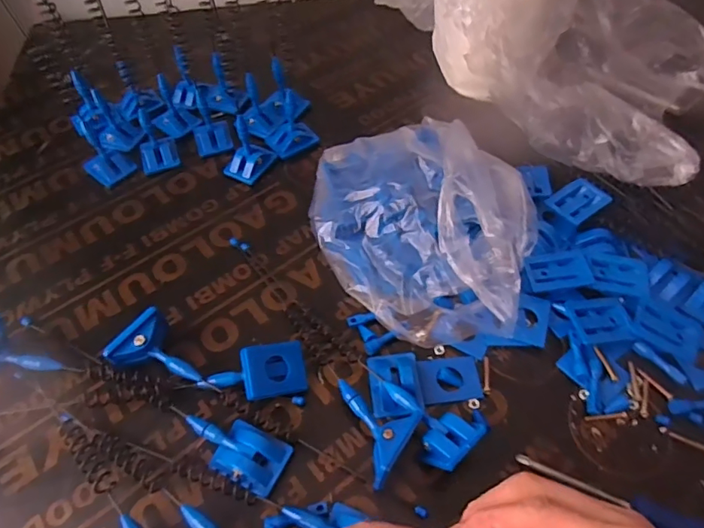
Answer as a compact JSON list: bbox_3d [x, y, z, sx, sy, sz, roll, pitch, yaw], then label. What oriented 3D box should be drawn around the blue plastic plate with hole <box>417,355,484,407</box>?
[{"bbox_3d":[0.068,0.079,0.357,0.041,0.004,0.032,-8,53,-3],"label":"blue plastic plate with hole"}]

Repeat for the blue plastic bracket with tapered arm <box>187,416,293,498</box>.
[{"bbox_3d":[-0.075,0.117,0.329,0.069,0.016,0.034,21,57,18],"label":"blue plastic bracket with tapered arm"}]

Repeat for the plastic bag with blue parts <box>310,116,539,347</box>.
[{"bbox_3d":[0.058,-0.040,0.408,0.166,0.061,0.213,-20,54,-12],"label":"plastic bag with blue parts"}]

